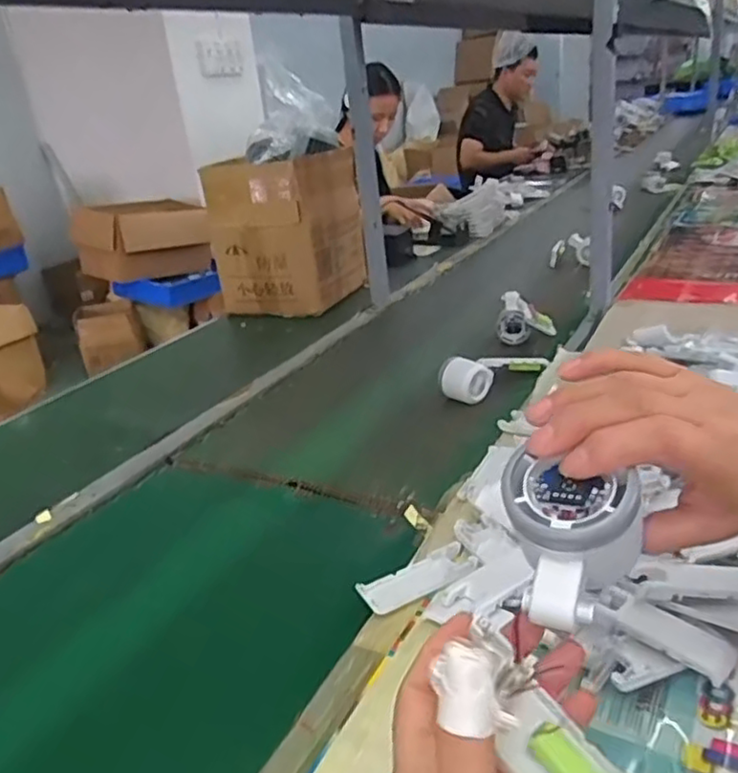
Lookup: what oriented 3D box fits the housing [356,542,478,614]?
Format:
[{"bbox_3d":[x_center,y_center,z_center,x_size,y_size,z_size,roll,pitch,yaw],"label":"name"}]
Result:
[{"bbox_3d":[0.043,0.169,0.599,0.105,0.011,0.042,-15,25,-20],"label":"housing"}]

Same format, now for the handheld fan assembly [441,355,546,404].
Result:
[{"bbox_3d":[0.179,-0.020,0.971,0.161,0.058,0.062,-18,26,-24],"label":"handheld fan assembly"}]

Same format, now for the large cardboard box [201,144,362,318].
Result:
[{"bbox_3d":[-0.161,-0.315,1.387,0.217,0.286,0.237,14,31,39],"label":"large cardboard box"}]

